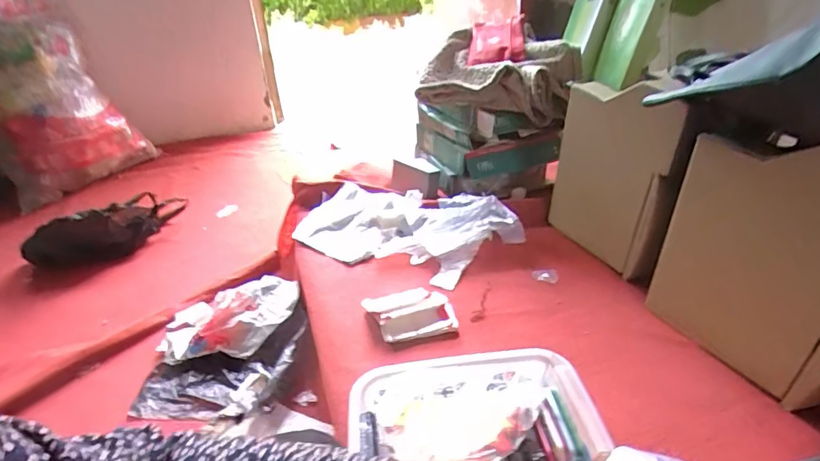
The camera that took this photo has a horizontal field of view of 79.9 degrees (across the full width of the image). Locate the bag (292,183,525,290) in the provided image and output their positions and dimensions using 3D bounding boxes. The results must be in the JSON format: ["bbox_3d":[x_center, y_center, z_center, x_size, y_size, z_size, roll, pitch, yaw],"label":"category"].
[{"bbox_3d":[-0.013,-0.015,1.082,0.482,0.065,0.266,13,34,26],"label":"bag"}]

